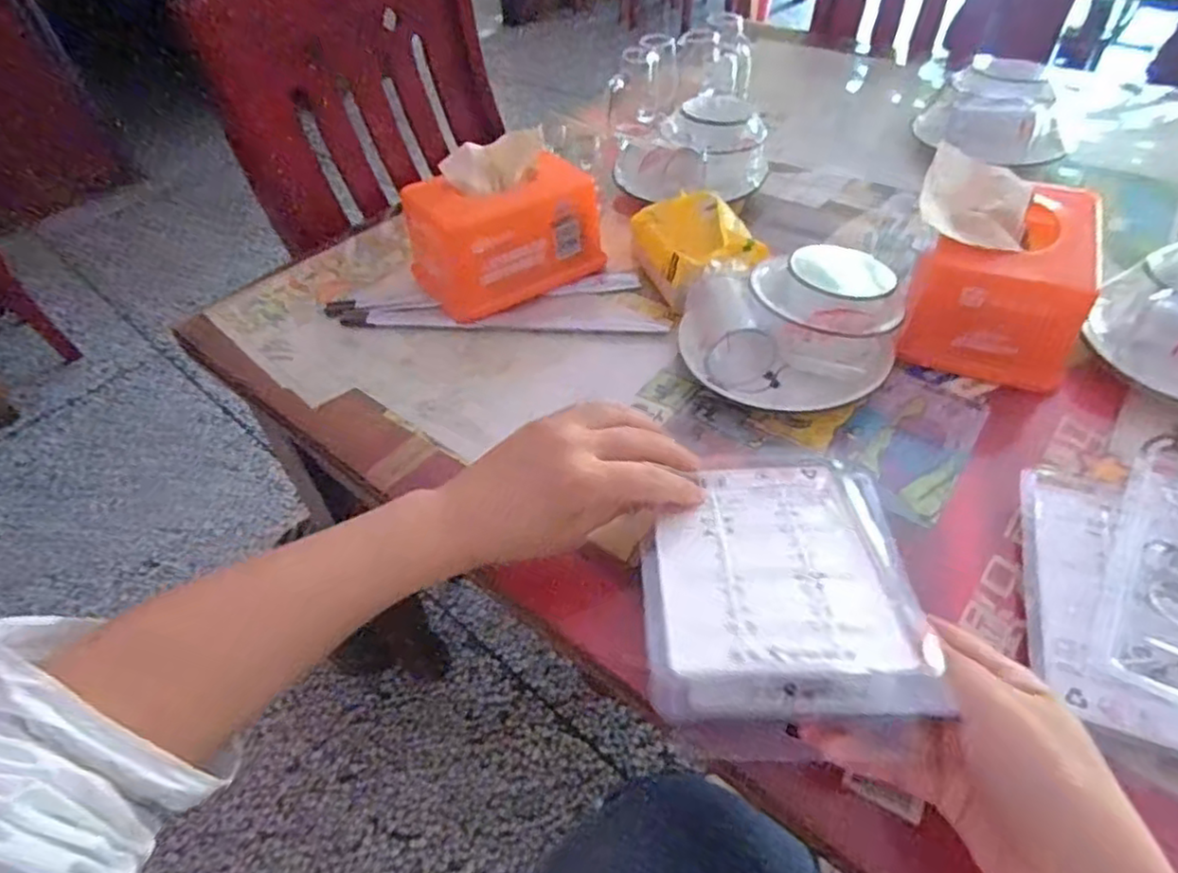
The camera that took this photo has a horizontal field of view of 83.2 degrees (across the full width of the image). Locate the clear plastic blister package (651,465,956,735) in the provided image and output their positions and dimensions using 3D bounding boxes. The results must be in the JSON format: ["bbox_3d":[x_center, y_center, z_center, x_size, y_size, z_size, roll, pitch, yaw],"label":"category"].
[{"bbox_3d":[0.099,0.077,0.360,0.134,0.034,0.170,1,35,4],"label":"clear plastic blister package"}]

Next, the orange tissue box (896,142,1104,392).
[{"bbox_3d":[0.307,-0.128,0.502,0.121,0.096,0.142,16,51,19],"label":"orange tissue box"}]

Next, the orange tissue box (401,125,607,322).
[{"bbox_3d":[-0.078,-0.190,0.600,0.160,0.106,0.099,-25,50,-17],"label":"orange tissue box"}]

